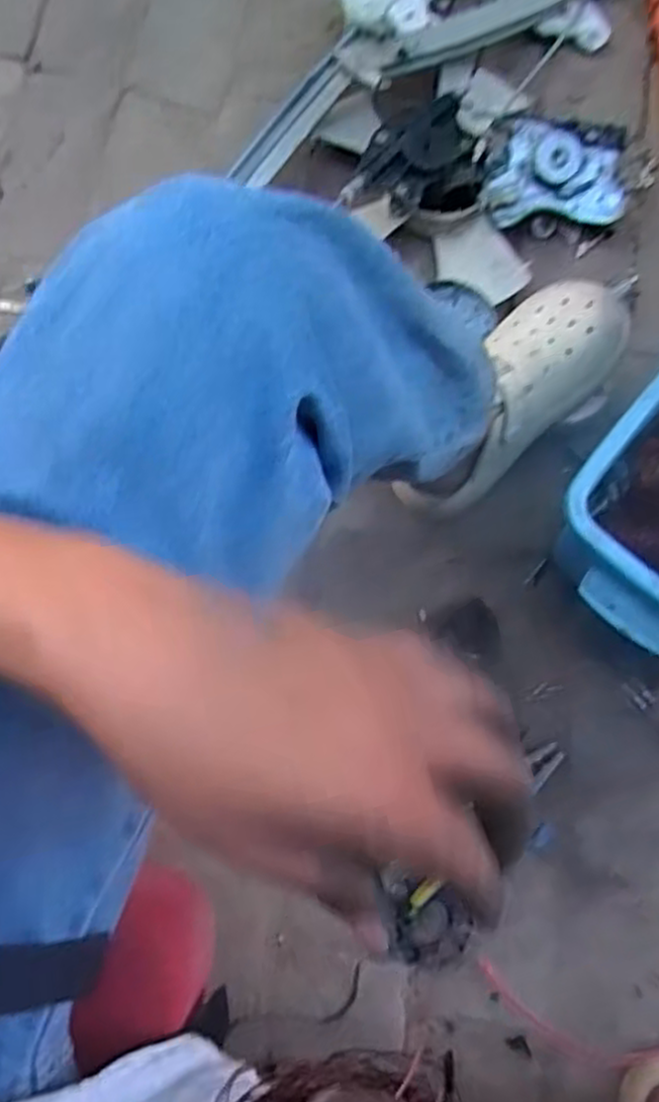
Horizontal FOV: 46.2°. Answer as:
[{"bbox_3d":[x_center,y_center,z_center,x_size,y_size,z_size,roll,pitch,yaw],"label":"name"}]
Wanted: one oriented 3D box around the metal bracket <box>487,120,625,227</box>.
[{"bbox_3d":[0.223,-0.371,0.761,0.134,0.036,0.088,-1,110,-6],"label":"metal bracket"}]

